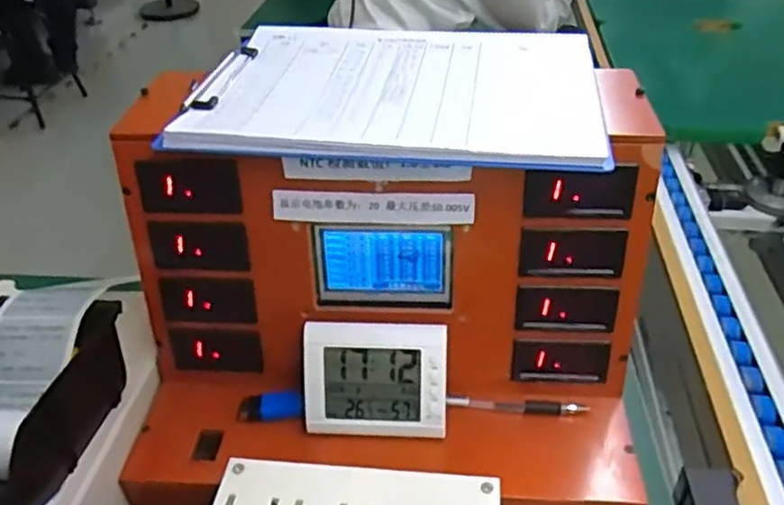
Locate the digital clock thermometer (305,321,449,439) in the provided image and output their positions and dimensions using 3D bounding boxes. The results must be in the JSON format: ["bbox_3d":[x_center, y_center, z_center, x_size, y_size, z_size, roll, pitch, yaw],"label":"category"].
[{"bbox_3d":[-0.014,0.101,0.535,0.111,0.091,0.022,1,10,5],"label":"digital clock thermometer"}]

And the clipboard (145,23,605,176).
[{"bbox_3d":[0.005,-0.130,0.535,0.300,0.020,0.211,4,38,8],"label":"clipboard"}]

